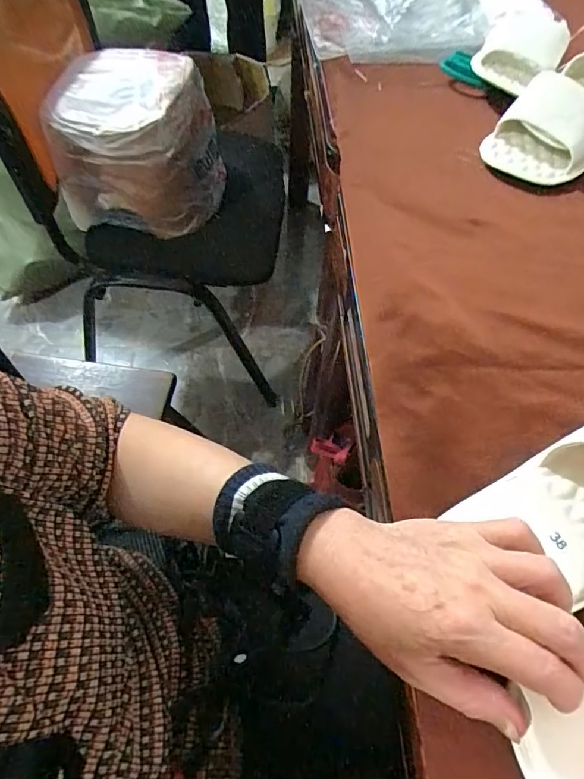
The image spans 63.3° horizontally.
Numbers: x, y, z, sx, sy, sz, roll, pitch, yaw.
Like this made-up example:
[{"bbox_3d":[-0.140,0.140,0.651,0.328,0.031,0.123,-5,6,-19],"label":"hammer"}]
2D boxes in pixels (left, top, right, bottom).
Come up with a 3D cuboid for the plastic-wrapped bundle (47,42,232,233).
[{"bbox_3d":[-0.286,-0.487,0.904,0.278,0.205,0.298,0,58,-2],"label":"plastic-wrapped bundle"}]

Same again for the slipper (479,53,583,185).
[{"bbox_3d":[0.315,-0.308,0.514,0.101,0.065,0.249,41,65,20],"label":"slipper"}]

